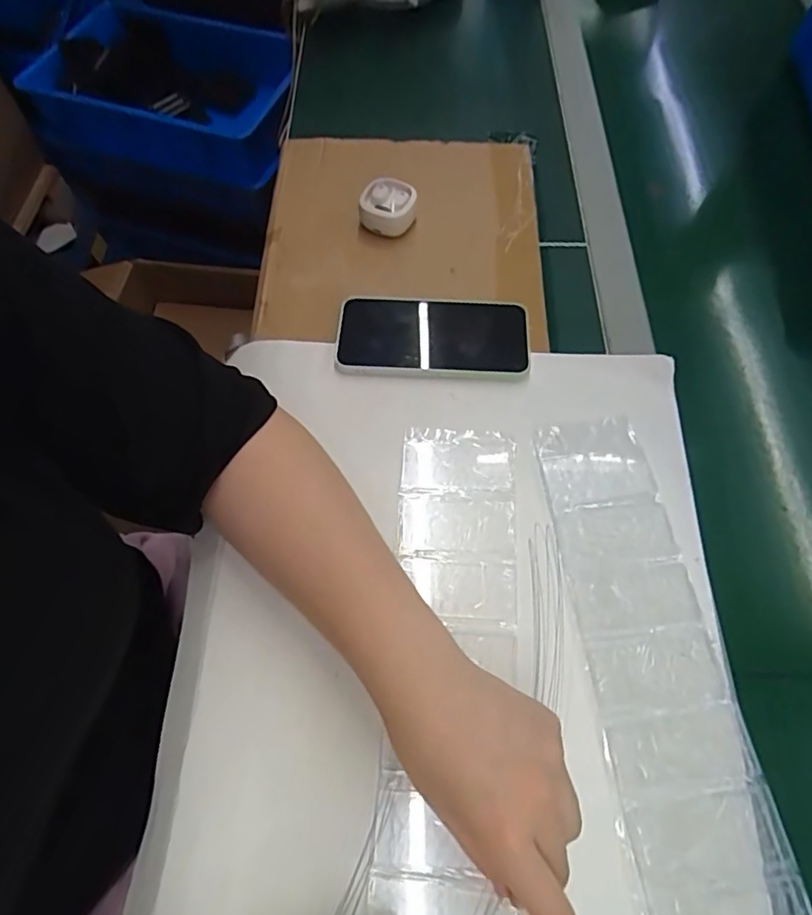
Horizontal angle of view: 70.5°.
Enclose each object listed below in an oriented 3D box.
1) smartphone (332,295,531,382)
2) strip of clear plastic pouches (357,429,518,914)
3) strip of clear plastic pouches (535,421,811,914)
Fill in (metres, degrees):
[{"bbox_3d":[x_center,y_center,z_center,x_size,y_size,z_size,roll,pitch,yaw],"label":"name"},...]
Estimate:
[{"bbox_3d":[0.021,-0.098,0.469,0.155,0.014,0.077,4,65,2],"label":"smartphone"},{"bbox_3d":[0.023,0.201,0.336,0.084,0.009,0.482,4,64,2],"label":"strip of clear plastic pouches"},{"bbox_3d":[0.165,0.193,0.330,0.089,0.009,0.472,-6,65,-3],"label":"strip of clear plastic pouches"}]

